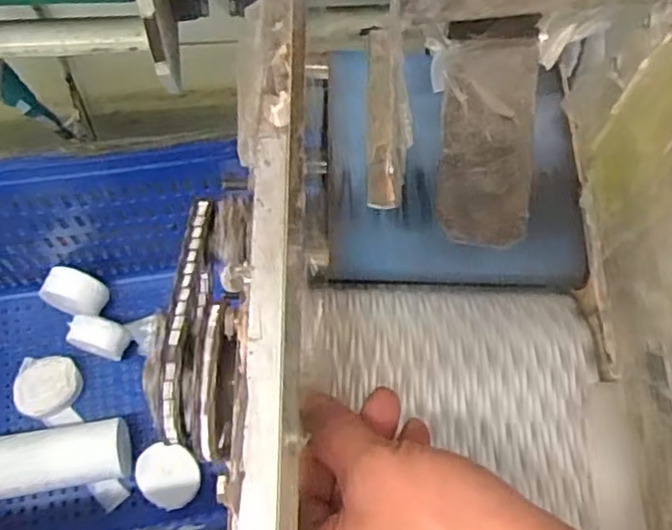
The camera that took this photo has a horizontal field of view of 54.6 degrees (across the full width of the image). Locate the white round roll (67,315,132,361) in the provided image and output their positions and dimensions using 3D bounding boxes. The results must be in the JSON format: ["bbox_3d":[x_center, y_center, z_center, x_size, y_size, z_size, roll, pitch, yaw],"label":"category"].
[{"bbox_3d":[-0.378,0.118,1.046,0.094,0.092,0.050,19,68,1],"label":"white round roll"}]

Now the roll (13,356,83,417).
[{"bbox_3d":[-0.456,0.194,1.031,0.097,0.037,0.097,3,78,-12],"label":"roll"}]

